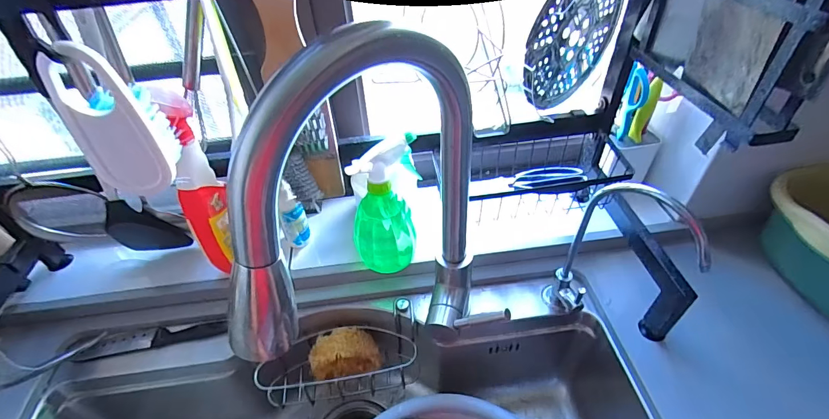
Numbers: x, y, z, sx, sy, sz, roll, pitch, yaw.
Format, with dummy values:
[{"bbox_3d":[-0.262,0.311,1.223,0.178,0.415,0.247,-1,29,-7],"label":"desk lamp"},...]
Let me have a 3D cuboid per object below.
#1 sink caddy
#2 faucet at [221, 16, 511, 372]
[{"bbox_3d":[-0.114,0.218,0.601,0.230,0.133,0.079,-8,45,-4],"label":"sink caddy"},{"bbox_3d":[-0.037,0.028,0.351,0.250,0.353,0.069,-23,48,-19],"label":"faucet"}]

